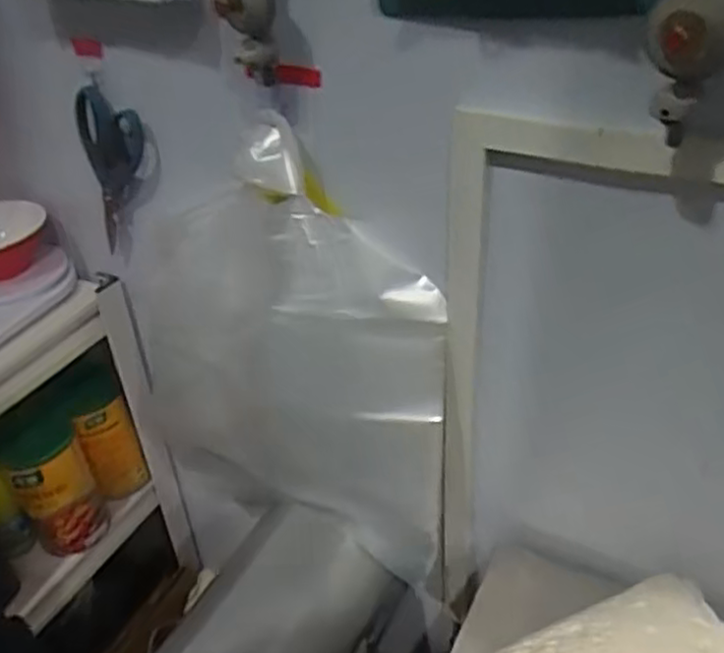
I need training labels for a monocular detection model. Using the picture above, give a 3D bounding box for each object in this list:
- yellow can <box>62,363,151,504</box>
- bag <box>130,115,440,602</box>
[{"bbox_3d":[-0.382,0.162,1.071,0.076,0.187,0.081,-20,39,-22],"label":"yellow can"},{"bbox_3d":[-0.104,0.043,0.811,0.433,0.448,0.111,16,40,24],"label":"bag"}]

